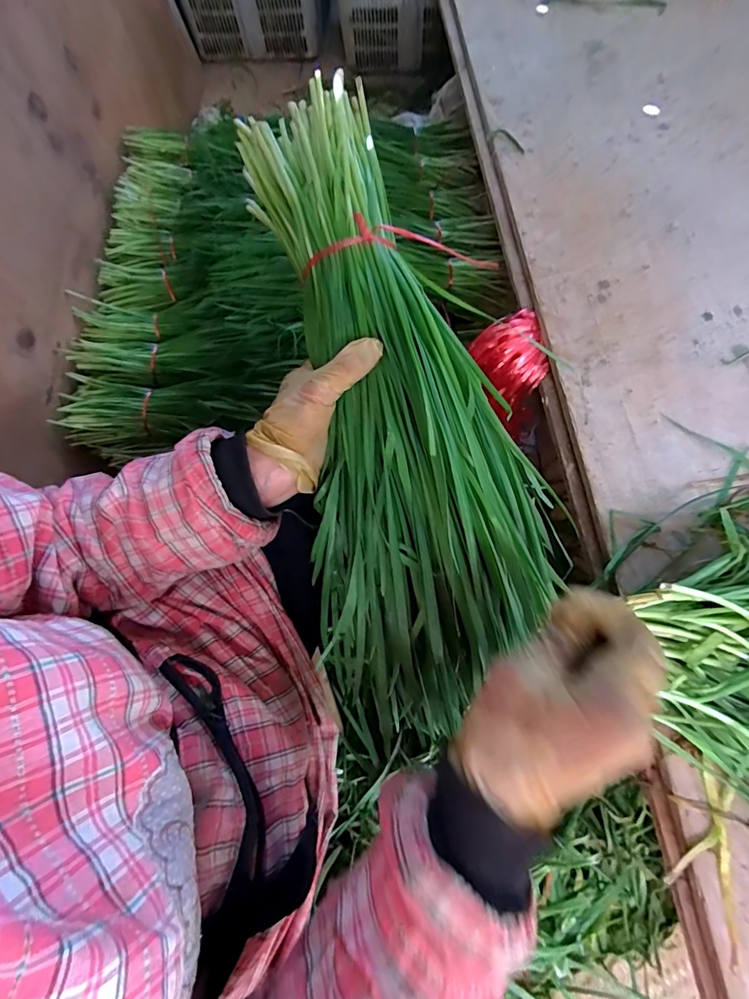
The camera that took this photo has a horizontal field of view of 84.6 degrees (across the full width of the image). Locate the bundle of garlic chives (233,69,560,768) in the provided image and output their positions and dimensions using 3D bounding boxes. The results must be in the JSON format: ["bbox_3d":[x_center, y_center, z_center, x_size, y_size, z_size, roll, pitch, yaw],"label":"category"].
[{"bbox_3d":[0.017,-0.059,0.305,0.167,0.073,0.477,-12,87,-2],"label":"bundle of garlic chives"}]

